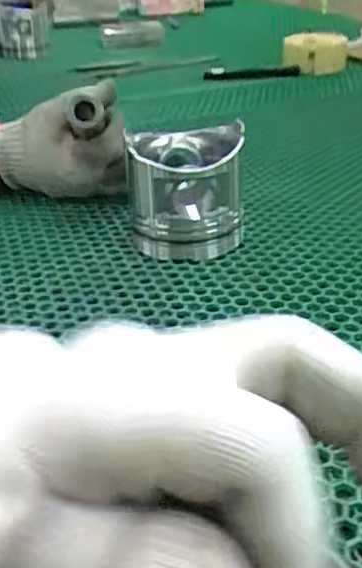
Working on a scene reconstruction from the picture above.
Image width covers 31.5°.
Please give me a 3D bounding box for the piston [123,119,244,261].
[{"bbox_3d":[0.004,-0.074,0.510,0.085,0.087,0.092,-3,31,-1],"label":"piston"}]

